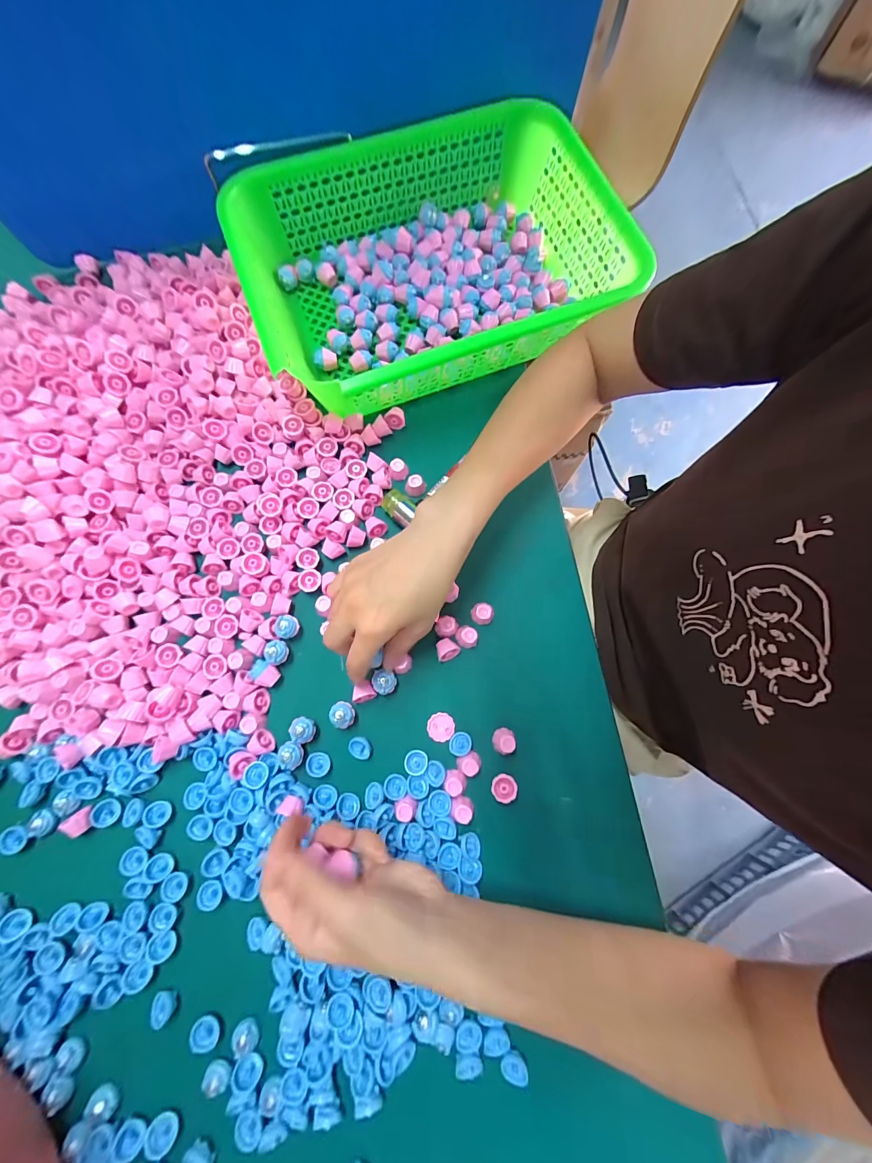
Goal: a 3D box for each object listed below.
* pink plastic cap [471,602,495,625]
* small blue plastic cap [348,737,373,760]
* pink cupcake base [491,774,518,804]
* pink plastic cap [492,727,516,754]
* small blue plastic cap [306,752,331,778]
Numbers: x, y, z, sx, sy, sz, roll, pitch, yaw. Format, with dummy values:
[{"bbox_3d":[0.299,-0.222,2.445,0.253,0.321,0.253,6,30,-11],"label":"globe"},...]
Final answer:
[{"bbox_3d":[0.044,0.029,0.356,0.020,0.017,0.021,0,77,-2],"label":"pink plastic cap"},{"bbox_3d":[-0.064,0.142,0.326,0.017,0.005,0.020,-33,80,-9],"label":"small blue plastic cap"},{"bbox_3d":[0.056,0.172,0.320,0.020,0.012,0.020,0,77,-2],"label":"pink cupcake base"},{"bbox_3d":[0.058,0.136,0.329,0.018,0.017,0.018,0,77,-2],"label":"pink plastic cap"},{"bbox_3d":[-0.099,0.154,0.322,0.019,0.008,0.017,3,77,-1],"label":"small blue plastic cap"}]

